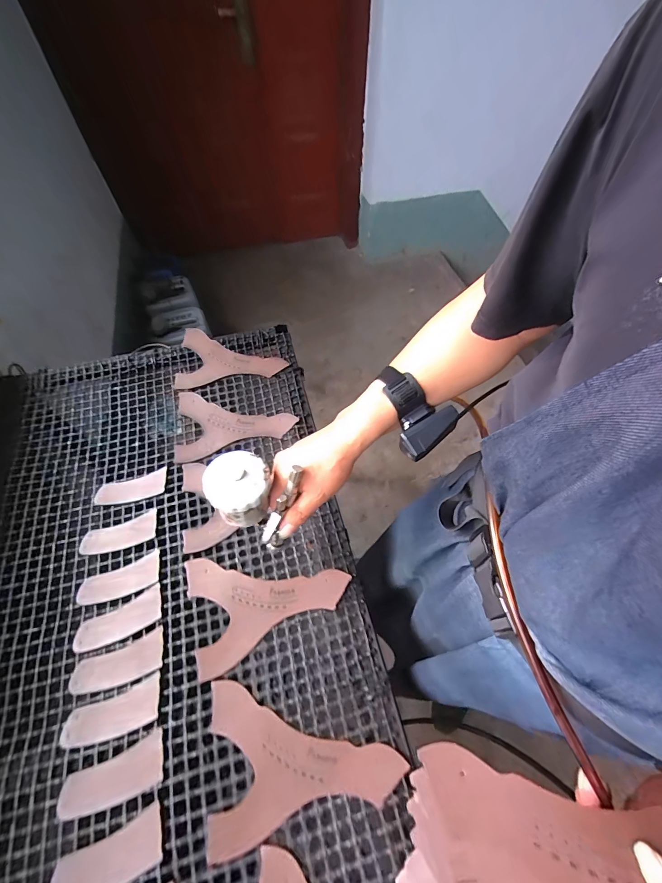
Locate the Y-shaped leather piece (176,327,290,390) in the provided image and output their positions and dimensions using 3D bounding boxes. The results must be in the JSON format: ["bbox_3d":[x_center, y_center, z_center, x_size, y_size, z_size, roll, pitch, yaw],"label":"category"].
[{"bbox_3d":[-0.205,-0.169,0.724,0.216,0.020,0.151,3,58,2],"label":"Y-shaped leather piece"}]

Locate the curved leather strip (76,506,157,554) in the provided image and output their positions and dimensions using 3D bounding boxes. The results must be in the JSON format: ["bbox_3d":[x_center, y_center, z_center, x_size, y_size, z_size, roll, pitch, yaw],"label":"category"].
[{"bbox_3d":[-0.334,0.149,0.558,0.114,0.009,0.049,-22,61,-12],"label":"curved leather strip"}]

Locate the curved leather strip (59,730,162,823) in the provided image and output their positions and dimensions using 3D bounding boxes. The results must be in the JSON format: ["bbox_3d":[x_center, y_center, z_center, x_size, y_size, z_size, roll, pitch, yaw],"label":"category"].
[{"bbox_3d":[-0.250,0.389,0.407,0.113,0.008,0.047,-22,60,-11],"label":"curved leather strip"}]

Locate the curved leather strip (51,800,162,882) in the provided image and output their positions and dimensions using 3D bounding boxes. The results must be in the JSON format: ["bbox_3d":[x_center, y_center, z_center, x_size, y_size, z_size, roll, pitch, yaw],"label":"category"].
[{"bbox_3d":[-0.239,0.448,0.378,0.110,0.007,0.049,-19,60,-9],"label":"curved leather strip"}]

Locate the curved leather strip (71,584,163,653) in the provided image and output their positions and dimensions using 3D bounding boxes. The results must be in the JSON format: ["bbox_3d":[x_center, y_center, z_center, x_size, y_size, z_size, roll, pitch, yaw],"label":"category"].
[{"bbox_3d":[-0.294,0.251,0.492,0.115,0.006,0.047,-27,62,-15],"label":"curved leather strip"}]

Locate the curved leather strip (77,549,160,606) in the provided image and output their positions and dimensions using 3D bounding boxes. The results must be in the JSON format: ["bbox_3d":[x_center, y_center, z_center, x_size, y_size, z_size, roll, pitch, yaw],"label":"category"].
[{"bbox_3d":[-0.312,0.206,0.523,0.114,0.004,0.048,-22,61,-12],"label":"curved leather strip"}]

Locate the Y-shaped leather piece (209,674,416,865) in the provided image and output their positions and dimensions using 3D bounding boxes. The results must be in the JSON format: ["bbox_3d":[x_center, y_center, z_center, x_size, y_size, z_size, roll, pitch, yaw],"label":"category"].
[{"bbox_3d":[-0.033,0.366,0.421,0.217,0.006,0.153,-7,62,-3],"label":"Y-shaped leather piece"}]

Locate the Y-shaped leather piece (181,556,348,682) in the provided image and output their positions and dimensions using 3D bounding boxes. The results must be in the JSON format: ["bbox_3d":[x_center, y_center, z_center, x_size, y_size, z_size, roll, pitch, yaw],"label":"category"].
[{"bbox_3d":[-0.090,0.218,0.510,0.216,0.008,0.149,-15,61,-10],"label":"Y-shaped leather piece"}]

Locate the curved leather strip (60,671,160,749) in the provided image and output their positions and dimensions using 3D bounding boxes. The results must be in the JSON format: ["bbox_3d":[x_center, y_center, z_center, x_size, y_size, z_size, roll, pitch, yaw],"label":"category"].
[{"bbox_3d":[-0.269,0.338,0.436,0.115,0.005,0.047,-20,60,-11],"label":"curved leather strip"}]

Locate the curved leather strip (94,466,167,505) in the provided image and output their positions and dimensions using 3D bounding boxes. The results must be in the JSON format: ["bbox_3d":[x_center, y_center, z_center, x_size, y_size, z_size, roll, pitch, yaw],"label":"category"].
[{"bbox_3d":[-0.337,0.079,0.600,0.114,0.011,0.045,-16,59,-9],"label":"curved leather strip"}]

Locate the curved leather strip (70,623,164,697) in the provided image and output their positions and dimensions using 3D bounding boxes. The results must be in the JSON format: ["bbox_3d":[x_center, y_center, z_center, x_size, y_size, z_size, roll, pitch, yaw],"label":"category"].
[{"bbox_3d":[-0.278,0.294,0.463,0.114,0.007,0.047,-21,61,-12],"label":"curved leather strip"}]

